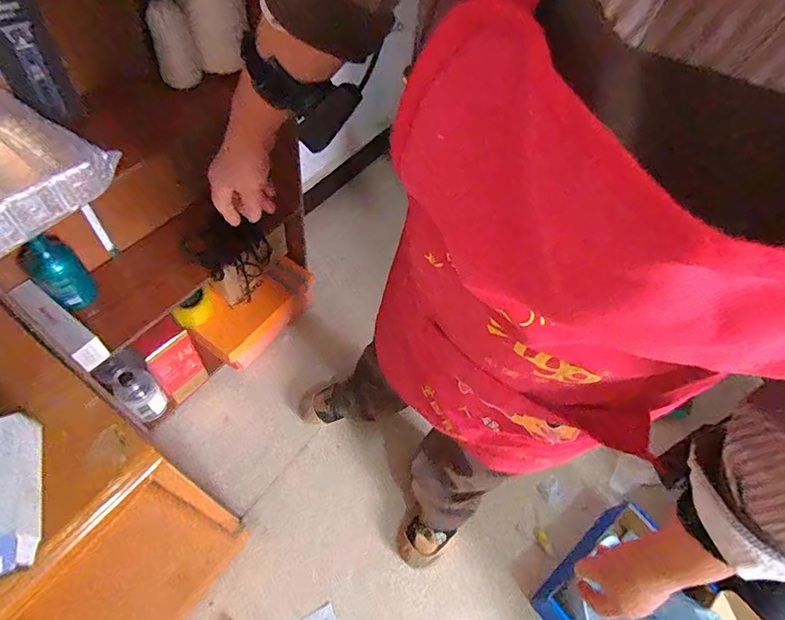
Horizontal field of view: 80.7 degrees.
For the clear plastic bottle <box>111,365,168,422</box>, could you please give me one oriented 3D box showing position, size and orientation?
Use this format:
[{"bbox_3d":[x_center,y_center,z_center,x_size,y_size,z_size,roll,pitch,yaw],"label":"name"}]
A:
[{"bbox_3d":[-0.549,0.183,1.005,0.070,0.163,0.076,4,56,-6],"label":"clear plastic bottle"}]

